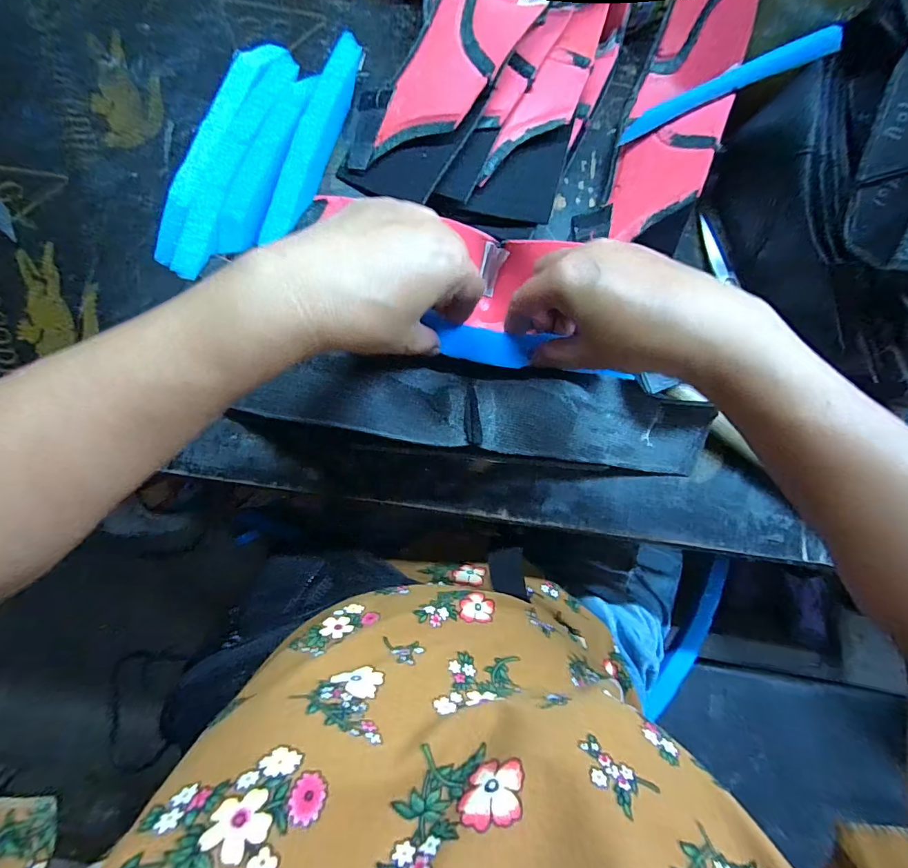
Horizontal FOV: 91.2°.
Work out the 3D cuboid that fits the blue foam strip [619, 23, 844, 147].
[{"bbox_3d":[0.209,-0.271,0.349,0.147,0.008,0.021,-11,85,29],"label":"blue foam strip"}]

